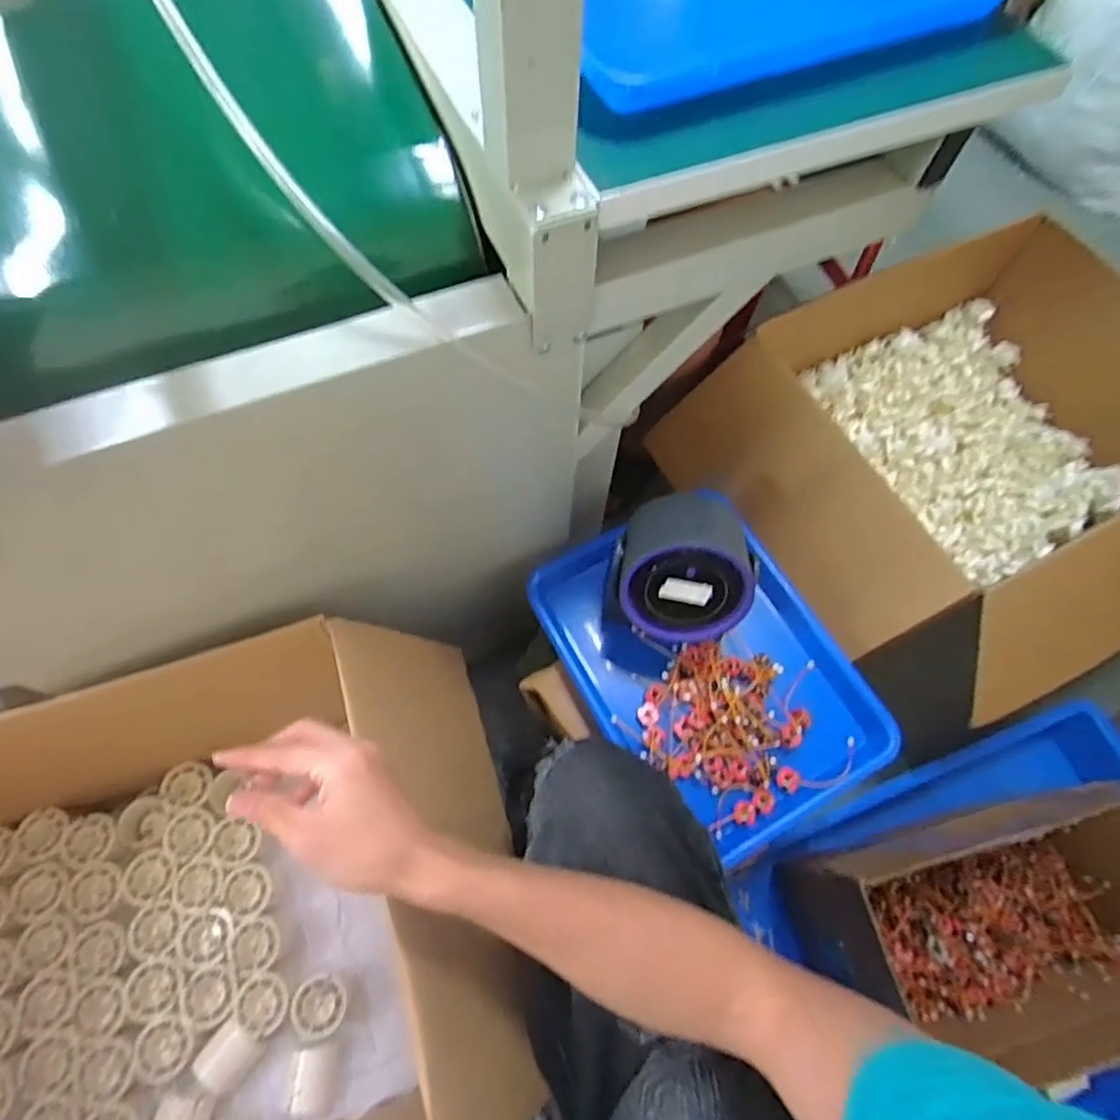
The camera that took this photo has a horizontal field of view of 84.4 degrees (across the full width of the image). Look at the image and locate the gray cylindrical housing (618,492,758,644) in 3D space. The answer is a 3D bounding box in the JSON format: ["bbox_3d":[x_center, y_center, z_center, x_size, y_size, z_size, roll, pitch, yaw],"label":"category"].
[{"bbox_3d":[0.117,0.002,0.579,0.113,0.123,0.113,-27,28,27],"label":"gray cylindrical housing"}]

